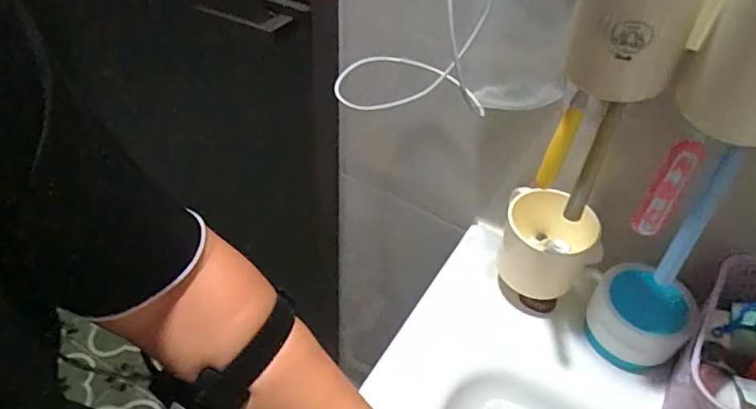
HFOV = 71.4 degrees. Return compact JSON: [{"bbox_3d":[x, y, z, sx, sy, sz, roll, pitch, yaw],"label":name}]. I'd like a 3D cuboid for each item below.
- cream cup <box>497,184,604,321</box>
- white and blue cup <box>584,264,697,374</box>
[{"bbox_3d":[0.166,0.050,0.536,0.100,0.118,0.080,25,47,20],"label":"cream cup"},{"bbox_3d":[0.250,0.111,0.515,0.083,0.078,0.079,2,44,-2],"label":"white and blue cup"}]

